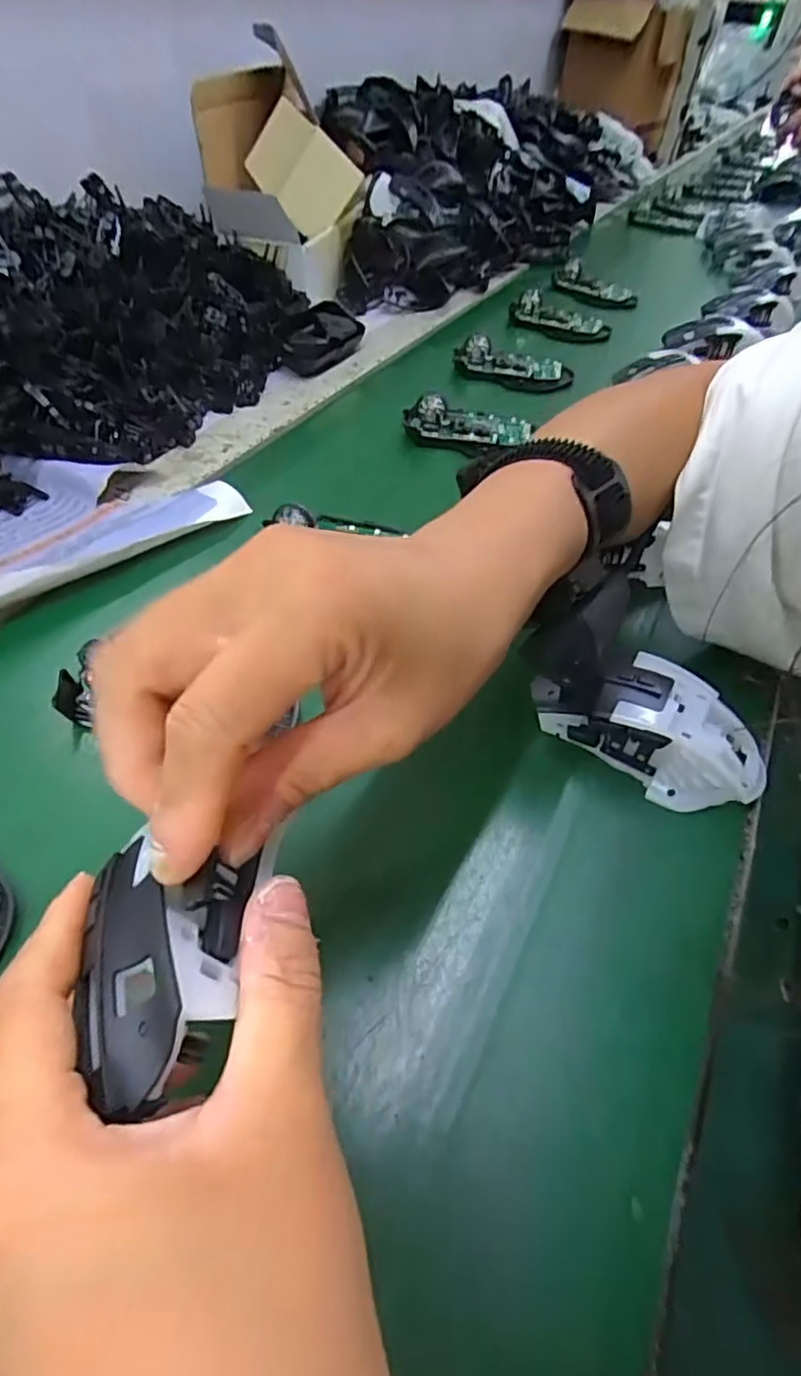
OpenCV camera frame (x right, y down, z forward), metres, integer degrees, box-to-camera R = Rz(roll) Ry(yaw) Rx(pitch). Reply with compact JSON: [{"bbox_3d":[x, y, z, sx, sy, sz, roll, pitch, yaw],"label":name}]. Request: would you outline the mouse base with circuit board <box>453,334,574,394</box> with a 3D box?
[{"bbox_3d":[0.111,-0.319,0.611,0.114,0.029,0.064,7,49,9],"label":"mouse base with circuit board"}]

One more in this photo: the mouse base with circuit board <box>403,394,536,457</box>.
[{"bbox_3d":[0.057,-0.220,0.518,0.104,0.031,0.056,7,48,2],"label":"mouse base with circuit board"}]

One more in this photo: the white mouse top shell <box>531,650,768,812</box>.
[{"bbox_3d":[0.122,0.016,0.305,0.112,0.038,0.061,27,52,18],"label":"white mouse top shell"}]

